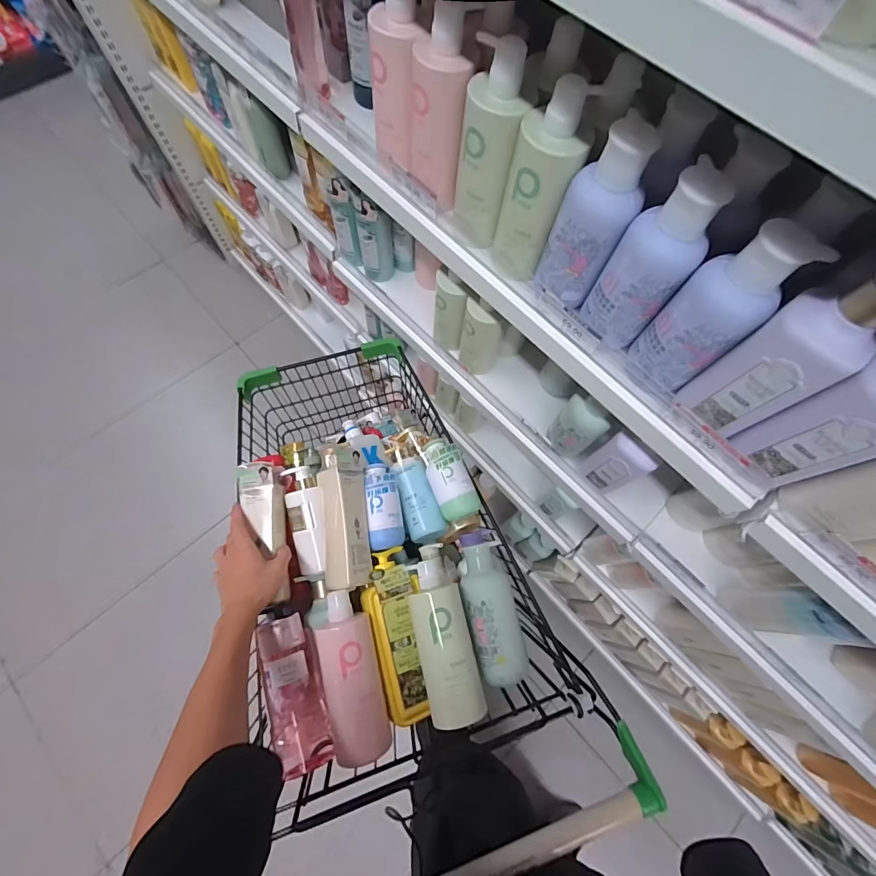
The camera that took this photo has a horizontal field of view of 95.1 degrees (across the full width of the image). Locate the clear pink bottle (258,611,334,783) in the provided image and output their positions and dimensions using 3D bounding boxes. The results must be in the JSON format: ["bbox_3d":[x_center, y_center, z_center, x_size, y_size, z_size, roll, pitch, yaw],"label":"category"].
[{"bbox_3d":[-0.207,0.368,0.578,0.073,0.050,0.203,-13,85,-7],"label":"clear pink bottle"}]

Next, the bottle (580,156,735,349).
[{"bbox_3d":[0.224,-0.184,0.428,0.079,0.174,0.070,36,72,10],"label":"bottle"}]

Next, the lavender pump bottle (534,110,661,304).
[{"bbox_3d":[0.171,-0.239,0.448,0.071,0.173,0.077,26,71,7],"label":"lavender pump bottle"}]

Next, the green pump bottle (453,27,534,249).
[{"bbox_3d":[0.058,-0.338,0.490,0.063,0.204,0.066,2,70,-1],"label":"green pump bottle"}]

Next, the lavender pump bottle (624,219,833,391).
[{"bbox_3d":[0.275,-0.125,0.406,0.075,0.170,0.060,36,72,10],"label":"lavender pump bottle"}]

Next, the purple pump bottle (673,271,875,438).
[{"bbox_3d":[0.328,-0.075,0.374,0.067,0.199,0.072,-31,74,-13],"label":"purple pump bottle"}]

